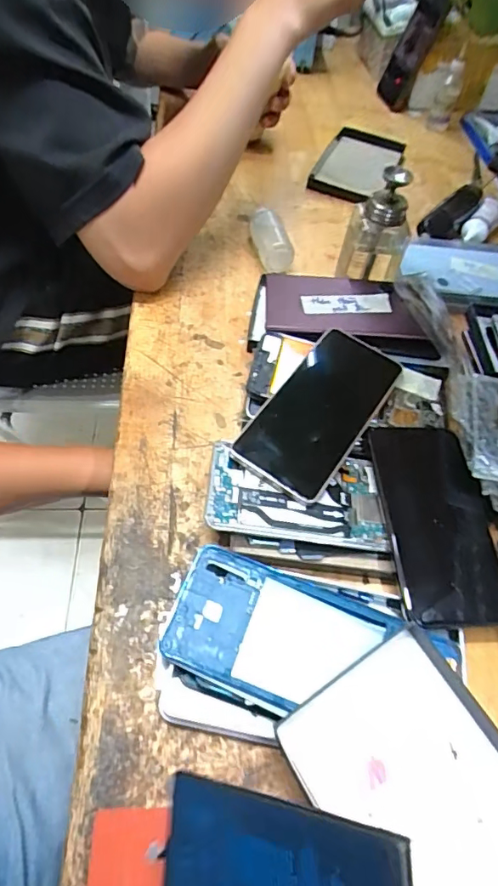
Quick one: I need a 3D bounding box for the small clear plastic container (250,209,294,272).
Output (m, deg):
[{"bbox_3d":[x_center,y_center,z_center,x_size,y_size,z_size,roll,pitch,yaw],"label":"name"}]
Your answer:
[{"bbox_3d":[0.025,-0.225,0.557,0.037,0.041,0.079,-5,56,-10],"label":"small clear plastic container"}]

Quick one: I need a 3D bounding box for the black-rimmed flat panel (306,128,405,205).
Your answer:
[{"bbox_3d":[0.142,-0.366,0.668,0.098,0.020,0.157,20,60,12],"label":"black-rimmed flat panel"}]

